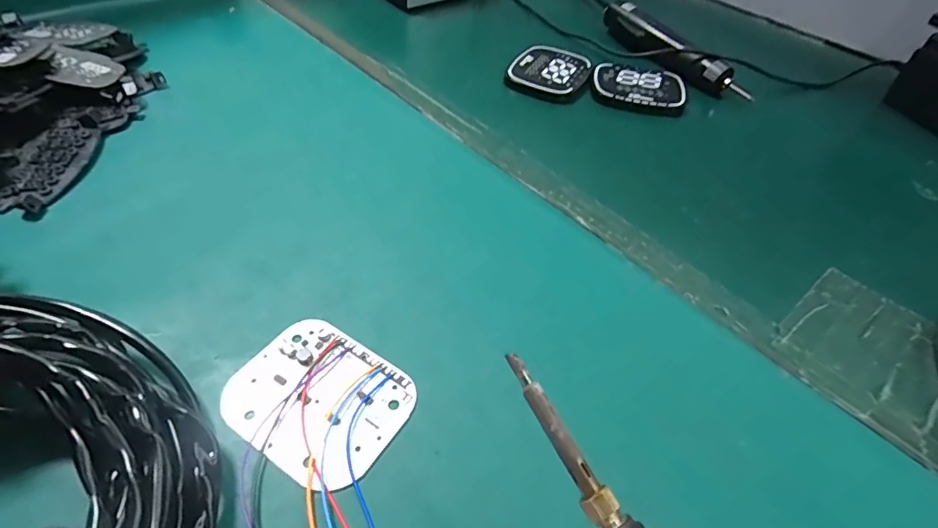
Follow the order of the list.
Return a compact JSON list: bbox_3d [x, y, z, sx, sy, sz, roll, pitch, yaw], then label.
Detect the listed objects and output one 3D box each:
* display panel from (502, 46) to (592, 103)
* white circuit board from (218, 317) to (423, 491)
[{"bbox_3d":[0.096,-0.228,0.580,0.086,0.018,0.095,19,50,12],"label":"display panel"},{"bbox_3d":[-0.090,0.080,0.293,0.102,0.004,0.082,28,53,19],"label":"white circuit board"}]

